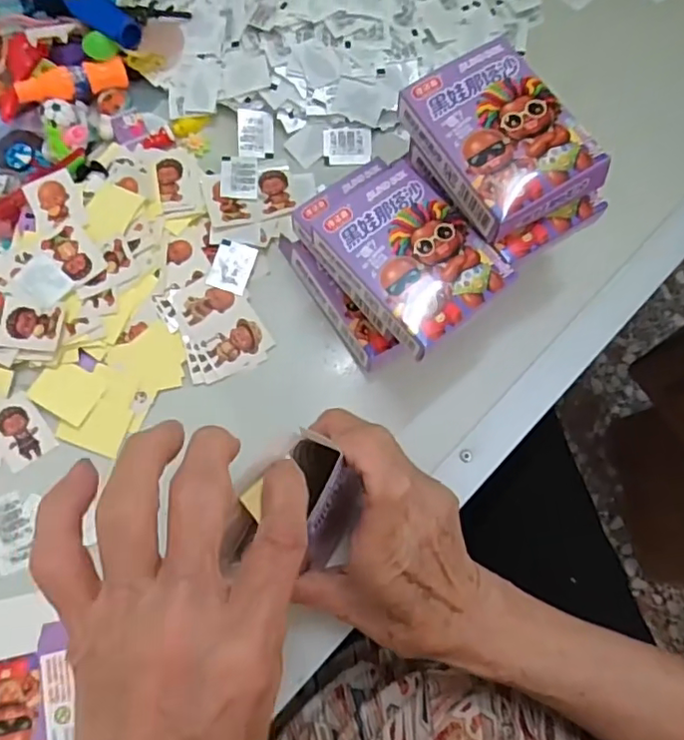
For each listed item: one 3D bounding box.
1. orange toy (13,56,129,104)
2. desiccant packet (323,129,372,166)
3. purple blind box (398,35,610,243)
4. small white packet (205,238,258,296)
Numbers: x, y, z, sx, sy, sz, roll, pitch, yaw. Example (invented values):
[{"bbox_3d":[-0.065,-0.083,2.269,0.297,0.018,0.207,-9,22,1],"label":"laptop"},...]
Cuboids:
[{"bbox_3d":[-0.180,-0.191,0.391,0.070,0.017,0.020,-16,77,-4],"label":"orange toy"},{"bbox_3d":[0.004,-0.150,0.394,0.032,0.004,0.023,-4,94,-3],"label":"desiccant packet"},{"bbox_3d":[0.080,-0.119,0.306,0.073,0.031,0.093,-30,77,-7],"label":"purple blind box"},{"bbox_3d":[-0.069,-0.066,0.369,0.024,0.005,0.033,17,77,4],"label":"small white packet"}]

